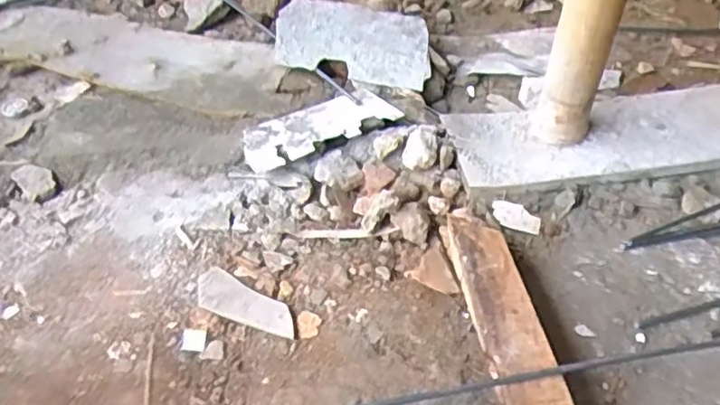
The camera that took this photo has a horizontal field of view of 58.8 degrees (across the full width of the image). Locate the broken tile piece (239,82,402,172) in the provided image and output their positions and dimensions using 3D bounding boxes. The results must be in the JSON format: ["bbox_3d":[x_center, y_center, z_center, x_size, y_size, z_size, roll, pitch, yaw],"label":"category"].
[{"bbox_3d":[-0.060,-0.107,0.873,0.221,0.017,0.092,-29,55,-22],"label":"broken tile piece"}]

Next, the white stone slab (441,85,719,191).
[{"bbox_3d":[0.387,-0.097,0.899,0.520,0.029,0.153,-9,50,-6],"label":"white stone slab"}]

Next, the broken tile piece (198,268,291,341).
[{"bbox_3d":[-0.127,0.114,0.708,0.126,0.009,0.047,22,53,19],"label":"broken tile piece"}]

